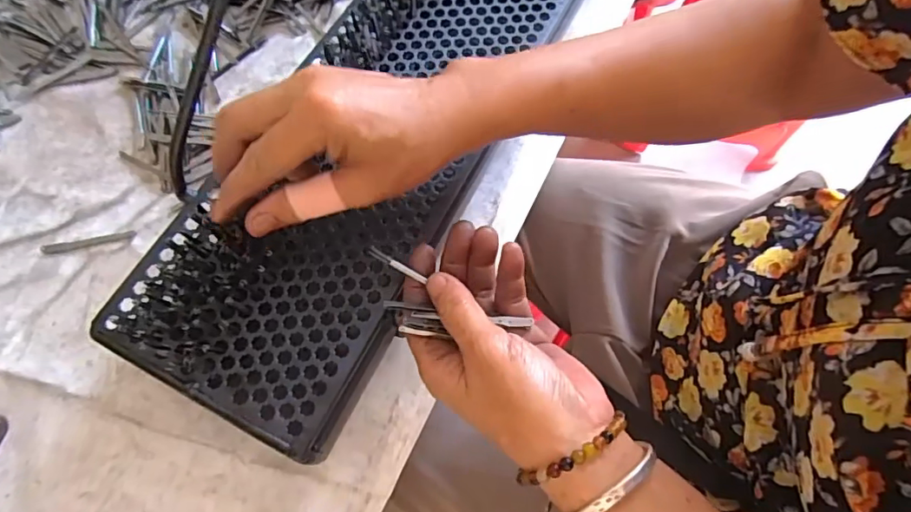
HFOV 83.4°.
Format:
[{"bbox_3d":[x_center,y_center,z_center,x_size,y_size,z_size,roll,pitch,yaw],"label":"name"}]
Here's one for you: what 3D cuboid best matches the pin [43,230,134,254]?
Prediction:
[{"bbox_3d":[-0.269,-0.010,0.375,0.067,0.005,0.007,-9,70,-4],"label":"pin"}]

